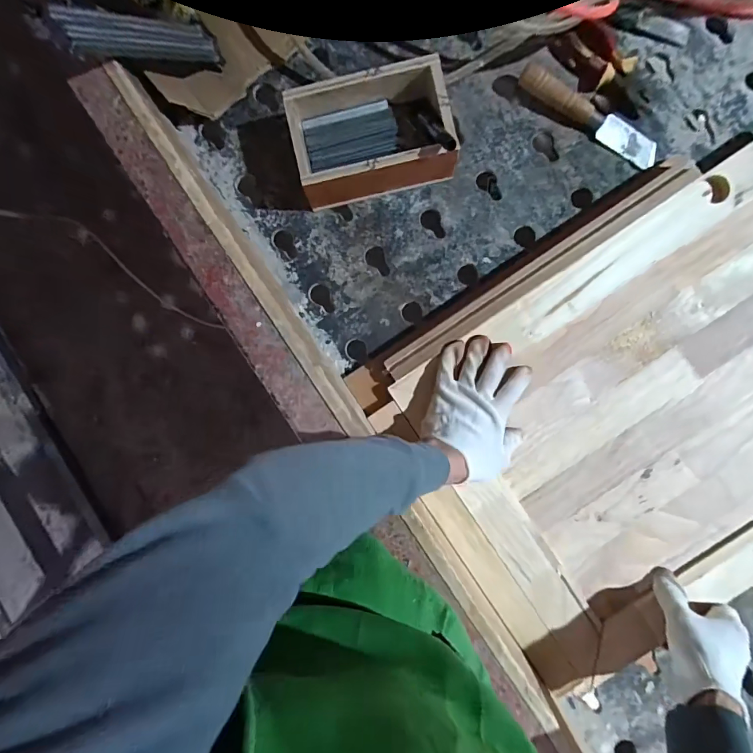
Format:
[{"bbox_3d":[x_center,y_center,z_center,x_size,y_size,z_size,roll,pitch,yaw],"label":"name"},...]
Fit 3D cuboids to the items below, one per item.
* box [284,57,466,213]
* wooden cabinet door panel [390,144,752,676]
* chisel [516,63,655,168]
[{"bbox_3d":[-0.004,-0.292,0.509,0.186,0.085,0.122,-7,87,4],"label":"box"},{"bbox_3d":[0.370,0.035,0.493,0.549,0.034,0.428,-34,86,3],"label":"wooden cabinet door panel"},{"bbox_3d":[0.269,-0.329,0.514,0.193,0.040,0.035,33,91,5],"label":"chisel"}]

